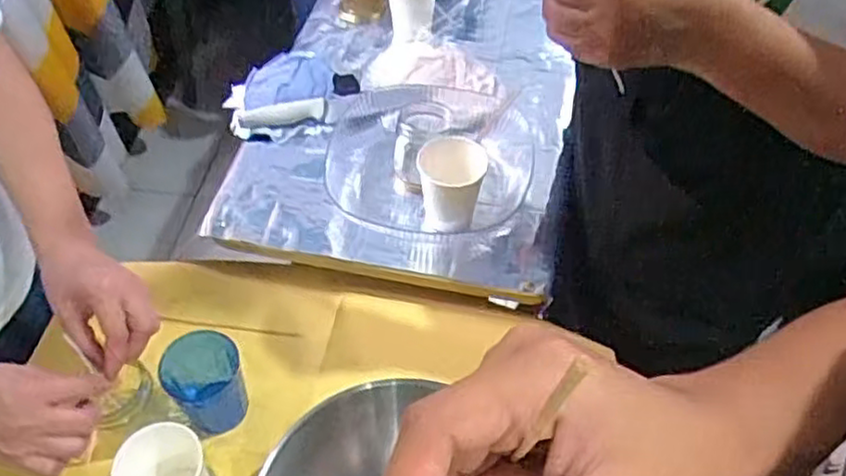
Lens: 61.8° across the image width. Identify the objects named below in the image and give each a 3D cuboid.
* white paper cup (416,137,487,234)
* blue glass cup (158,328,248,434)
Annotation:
[{"bbox_3d":[0.032,-0.055,0.773,0.068,0.100,0.065,-1,53,1],"label":"white paper cup"},{"bbox_3d":[-0.206,0.136,0.679,0.068,0.073,0.073,-1,53,1],"label":"blue glass cup"}]

